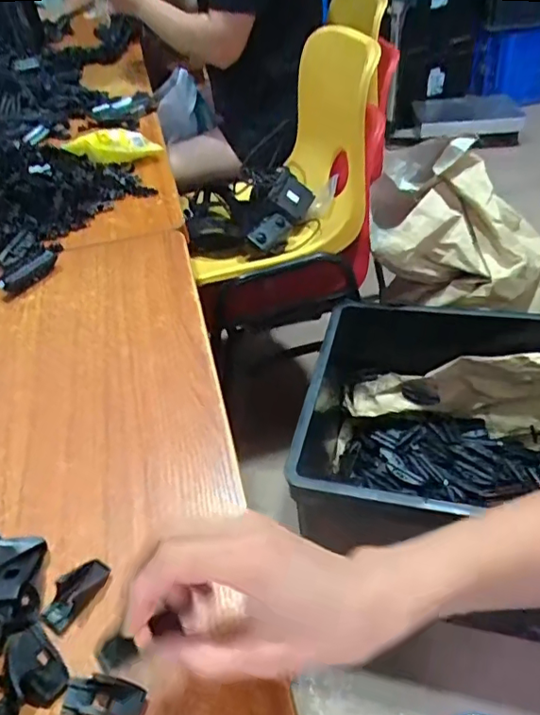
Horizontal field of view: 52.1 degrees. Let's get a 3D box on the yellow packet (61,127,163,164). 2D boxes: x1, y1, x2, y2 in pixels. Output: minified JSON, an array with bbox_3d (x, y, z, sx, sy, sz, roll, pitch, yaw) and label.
[{"bbox_3d":[-0.252,-0.325,0.841,0.167,0.039,0.055,2,42,11],"label":"yellow packet"}]

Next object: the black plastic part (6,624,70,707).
[{"bbox_3d":[-0.127,0.160,0.294,0.022,0.018,0.045,-34,48,-27],"label":"black plastic part"}]

